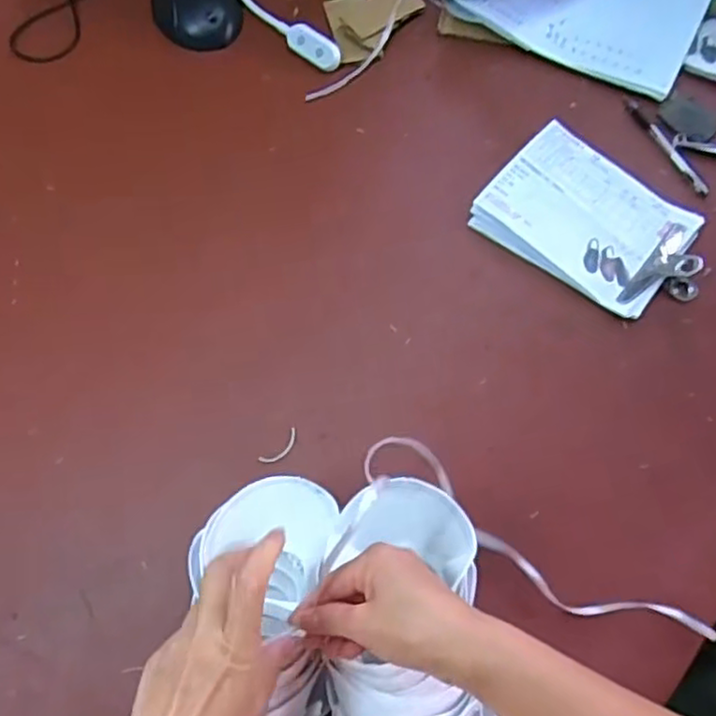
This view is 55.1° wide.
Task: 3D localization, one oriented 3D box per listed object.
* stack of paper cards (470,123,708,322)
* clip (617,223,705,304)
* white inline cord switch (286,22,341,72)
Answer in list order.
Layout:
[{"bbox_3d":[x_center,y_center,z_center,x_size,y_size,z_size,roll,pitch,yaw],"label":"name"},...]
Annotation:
[{"bbox_3d":[0.255,-0.160,0.761,0.210,0.020,0.158,36,75,12],"label":"stack of paper cards"},{"bbox_3d":[0.335,-0.091,0.723,0.062,0.038,0.113,40,76,13],"label":"clip"},{"bbox_3d":[-0.056,-0.392,0.861,0.077,0.014,0.037,35,75,12],"label":"white inline cord switch"}]

